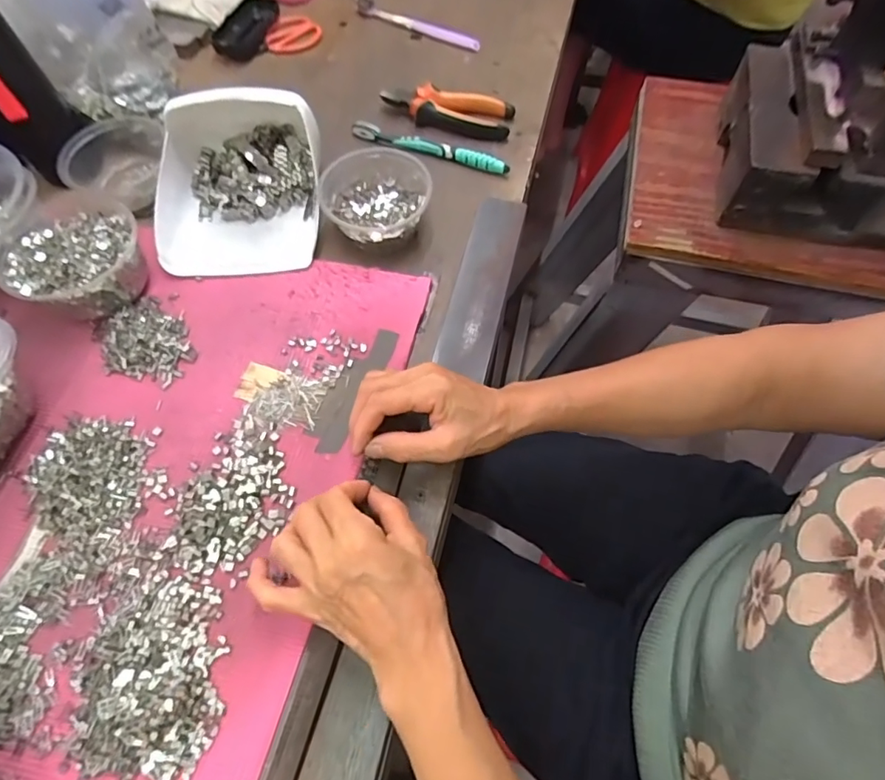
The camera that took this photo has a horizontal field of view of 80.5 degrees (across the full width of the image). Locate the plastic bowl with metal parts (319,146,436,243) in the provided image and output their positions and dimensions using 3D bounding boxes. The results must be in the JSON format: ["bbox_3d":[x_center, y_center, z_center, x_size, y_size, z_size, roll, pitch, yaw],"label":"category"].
[{"bbox_3d":[-0.064,-0.185,0.514,0.104,0.046,0.099,0,63,0],"label":"plastic bowl with metal parts"}]

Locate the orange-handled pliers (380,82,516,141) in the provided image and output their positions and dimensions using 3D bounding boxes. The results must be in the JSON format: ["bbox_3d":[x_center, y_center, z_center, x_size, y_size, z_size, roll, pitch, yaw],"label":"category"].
[{"bbox_3d":[0.006,-0.325,0.599,0.147,0.021,0.052,12,64,7],"label":"orange-handled pliers"}]

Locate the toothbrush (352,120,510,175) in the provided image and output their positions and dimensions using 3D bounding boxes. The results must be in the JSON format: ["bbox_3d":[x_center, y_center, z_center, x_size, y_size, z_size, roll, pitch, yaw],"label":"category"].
[{"bbox_3d":[-0.015,-0.271,0.578,0.182,0.011,0.017,22,66,11],"label":"toothbrush"}]

